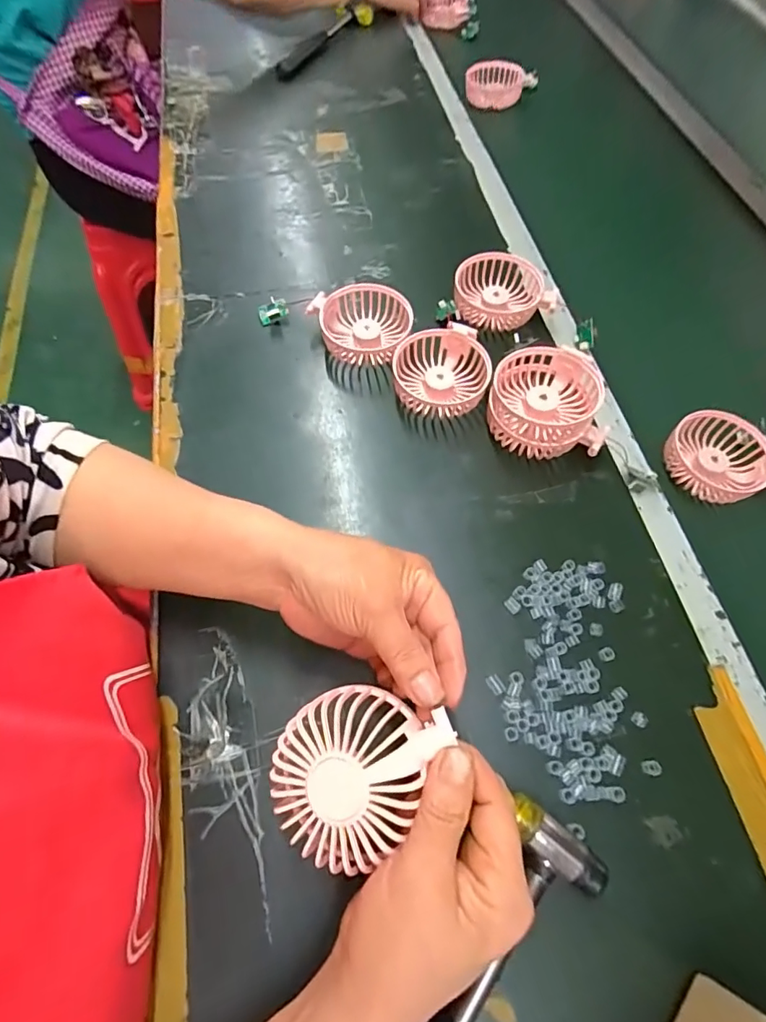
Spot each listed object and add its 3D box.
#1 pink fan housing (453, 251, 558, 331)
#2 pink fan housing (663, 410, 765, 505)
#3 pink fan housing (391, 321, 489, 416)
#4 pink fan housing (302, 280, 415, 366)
[{"bbox_3d":[0.123,-0.229,0.520,0.095,0.040,0.088,-15,65,-9],"label":"pink fan housing"},{"bbox_3d":[0.315,-0.050,0.456,0.090,0.026,0.088,1,63,-1],"label":"pink fan housing"},{"bbox_3d":[0.054,-0.131,0.466,0.087,0.039,0.086,1,63,-1],"label":"pink fan housing"},{"bbox_3d":[-0.017,-0.189,0.494,0.093,0.033,0.080,-19,65,-11],"label":"pink fan housing"}]

